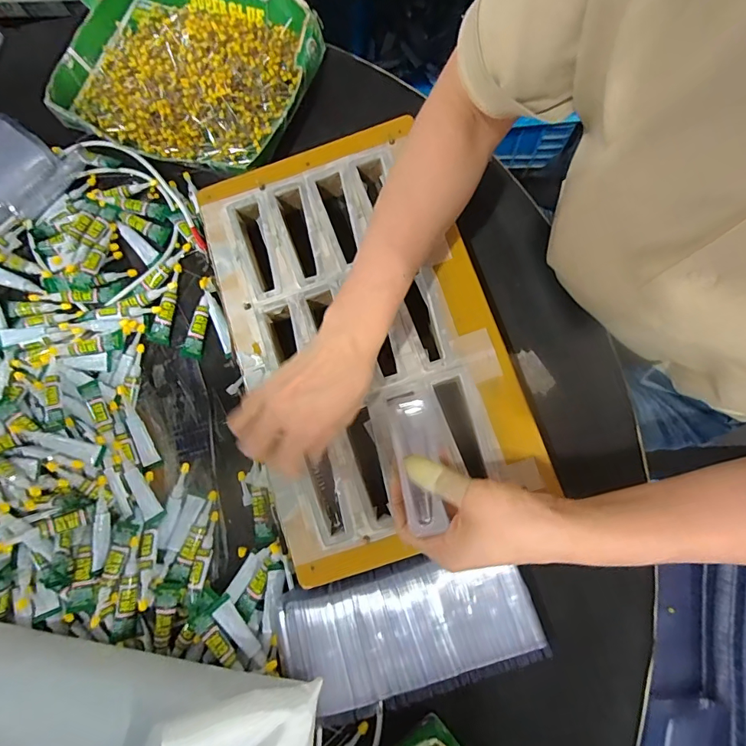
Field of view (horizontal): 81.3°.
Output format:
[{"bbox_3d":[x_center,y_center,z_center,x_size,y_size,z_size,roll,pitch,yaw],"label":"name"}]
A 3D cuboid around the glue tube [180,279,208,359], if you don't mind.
[{"bbox_3d":[-0.173,-0.055,0.430,0.020,0.014,0.081,8,80,7],"label":"glue tube"}]

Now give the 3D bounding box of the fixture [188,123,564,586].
[{"bbox_3d":[-0.010,-0.036,0.392,0.228,0.035,0.380,-19,78,2],"label":"fixture"}]

